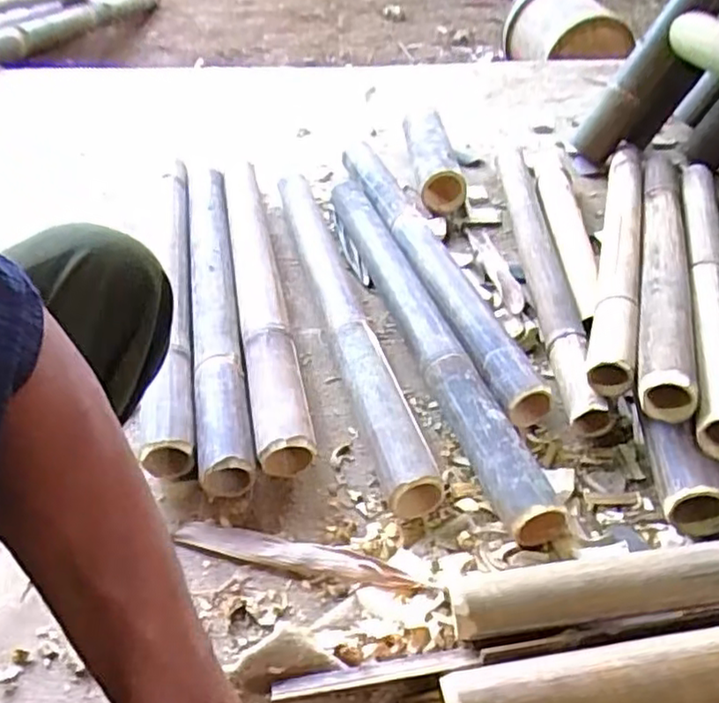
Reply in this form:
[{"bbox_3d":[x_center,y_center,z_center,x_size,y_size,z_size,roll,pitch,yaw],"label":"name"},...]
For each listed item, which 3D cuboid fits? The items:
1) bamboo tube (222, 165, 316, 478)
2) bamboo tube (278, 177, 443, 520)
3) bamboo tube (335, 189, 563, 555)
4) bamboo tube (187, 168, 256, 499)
[{"bbox_3d":[-0.134,-0.092,0.887,0.060,0.058,0.626,-10,43,-7],"label":"bamboo tube"},{"bbox_3d":[-0.024,-0.058,0.844,0.056,0.061,0.610,-12,43,-9],"label":"bamboo tube"},{"bbox_3d":[0.067,-0.044,0.818,0.058,0.056,0.637,-13,43,-11],"label":"bamboo tube"},{"bbox_3d":[-0.191,-0.078,0.874,0.060,0.059,0.629,-9,43,-7],"label":"bamboo tube"}]

